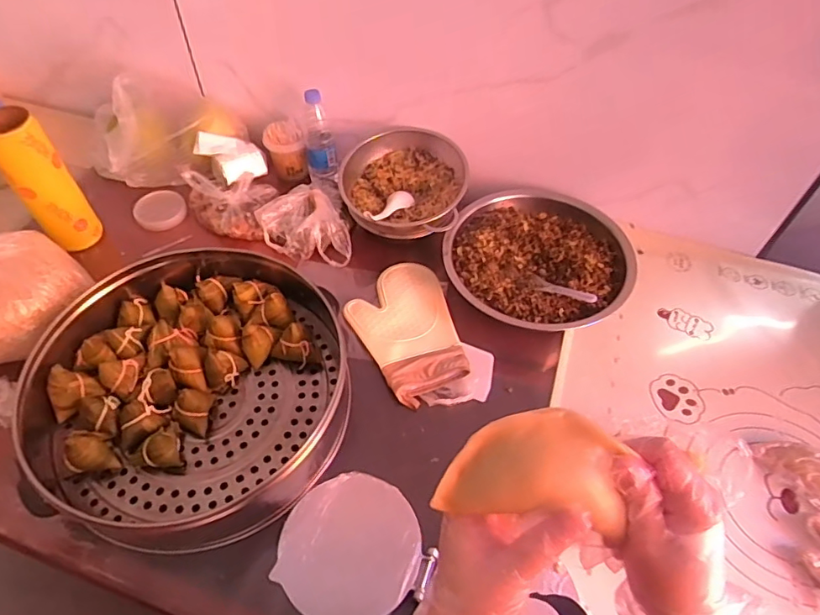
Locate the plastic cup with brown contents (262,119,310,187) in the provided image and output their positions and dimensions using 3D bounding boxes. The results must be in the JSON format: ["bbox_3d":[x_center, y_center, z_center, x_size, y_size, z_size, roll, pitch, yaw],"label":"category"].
[{"bbox_3d":[-0.282,-0.353,1.184,0.085,0.107,0.096,-15,54,-13],"label":"plastic cup with brown contents"}]

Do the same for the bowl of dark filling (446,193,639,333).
[{"bbox_3d":[0.239,-0.091,0.997,0.335,0.093,0.345,1,52,-1],"label":"bowl of dark filling"}]

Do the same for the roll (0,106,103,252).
[{"bbox_3d":[-0.681,-0.233,0.969,0.071,0.250,0.093,36,60,23],"label":"roll"}]

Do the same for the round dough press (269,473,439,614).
[{"bbox_3d":[-0.083,0.329,0.720,0.190,0.009,0.187,1,52,-1],"label":"round dough press"}]

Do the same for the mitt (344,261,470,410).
[{"bbox_3d":[0.004,0.034,0.953,0.190,0.034,0.277,-24,57,-19],"label":"mitt"}]

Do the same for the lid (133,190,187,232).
[{"bbox_3d":[-0.540,-0.213,1.125,0.103,0.023,0.101,1,52,-1],"label":"lid"}]

